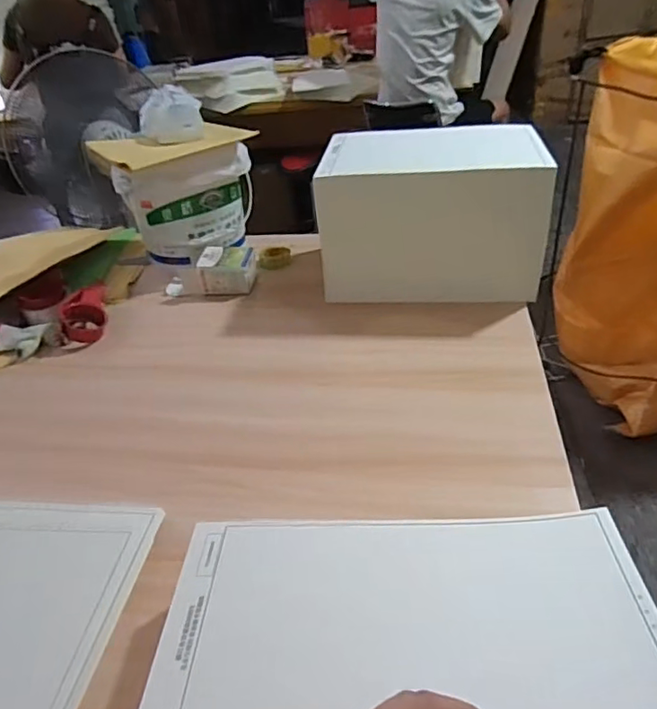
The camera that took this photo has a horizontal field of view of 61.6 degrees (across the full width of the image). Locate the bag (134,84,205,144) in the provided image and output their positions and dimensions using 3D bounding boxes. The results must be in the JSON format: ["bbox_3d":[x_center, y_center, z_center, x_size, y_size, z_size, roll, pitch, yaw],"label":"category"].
[{"bbox_3d":[-0.310,-0.462,1.066,0.128,0.077,0.098,-11,36,-7],"label":"bag"}]

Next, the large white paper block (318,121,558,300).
[{"bbox_3d":[0.182,-0.257,0.986,0.357,0.214,0.252,2,36,11],"label":"large white paper block"}]

